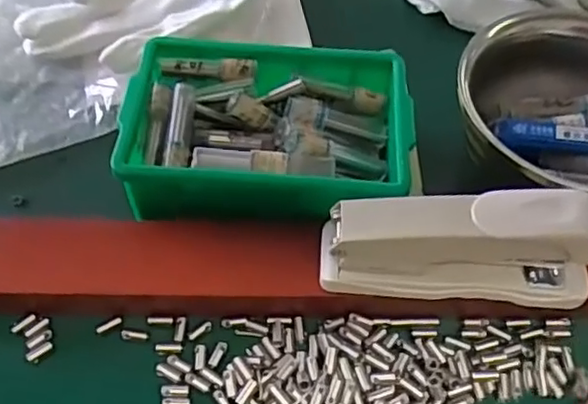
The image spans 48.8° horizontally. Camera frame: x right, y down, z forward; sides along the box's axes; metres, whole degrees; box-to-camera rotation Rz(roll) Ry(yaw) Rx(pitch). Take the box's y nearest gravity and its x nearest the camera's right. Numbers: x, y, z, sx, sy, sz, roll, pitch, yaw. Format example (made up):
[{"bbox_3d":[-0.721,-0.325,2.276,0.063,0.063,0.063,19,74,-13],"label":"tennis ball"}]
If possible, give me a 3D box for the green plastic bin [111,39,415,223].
[{"bbox_3d":[-0.013,-0.033,0.350,0.146,0.048,0.104,4,54,1],"label":"green plastic bin"}]

